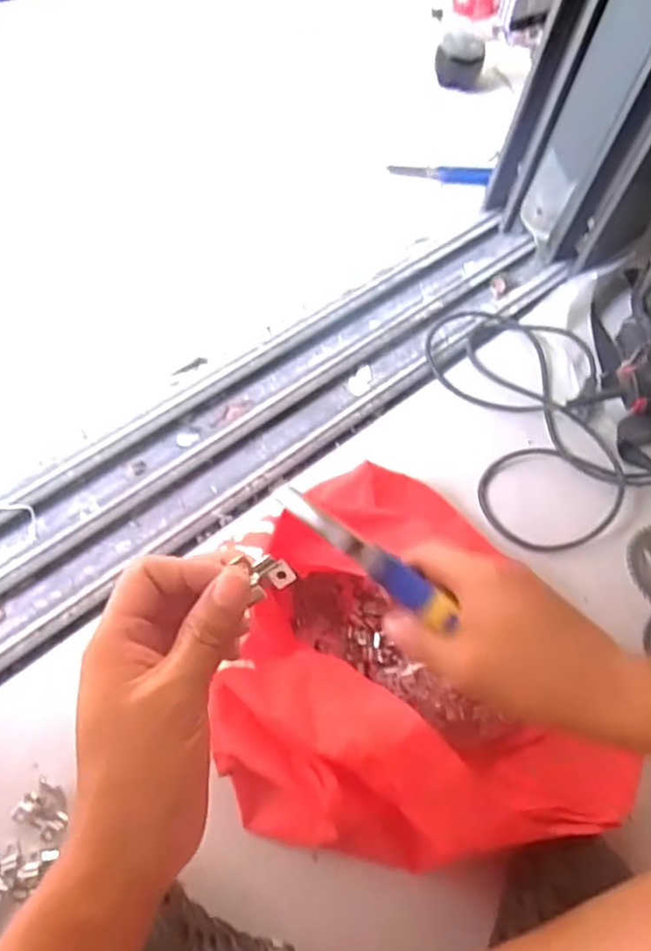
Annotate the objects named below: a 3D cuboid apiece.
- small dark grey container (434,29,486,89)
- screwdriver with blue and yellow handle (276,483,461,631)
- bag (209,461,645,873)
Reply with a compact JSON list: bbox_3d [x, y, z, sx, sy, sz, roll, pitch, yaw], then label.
[{"bbox_3d":[0.230,-0.700,1.097,0.084,0.059,0.086,17,61,5],"label":"small dark grey container"},{"bbox_3d":[0.022,0.043,0.356,0.113,0.012,0.017,37,63,1],"label":"screwdriver with blue and yellow handle"},{"bbox_3d":[0.038,0.144,0.550,0.267,0.142,0.325,-8,63,-10],"label":"bag"}]

